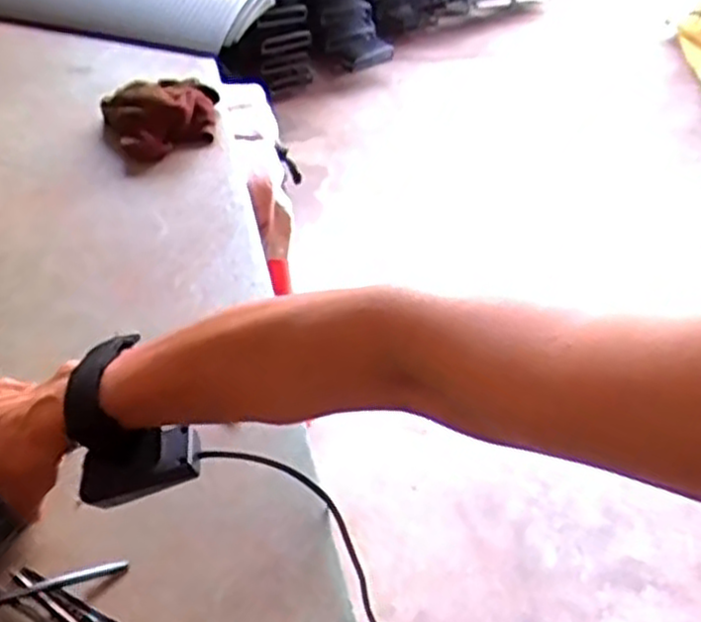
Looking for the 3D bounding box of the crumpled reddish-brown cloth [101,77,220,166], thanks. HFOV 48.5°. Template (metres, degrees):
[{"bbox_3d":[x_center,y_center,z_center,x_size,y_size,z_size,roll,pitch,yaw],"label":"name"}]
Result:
[{"bbox_3d":[-0.200,-0.205,0.831,0.125,0.053,0.092,-9,45,-12],"label":"crumpled reddish-brown cloth"}]

